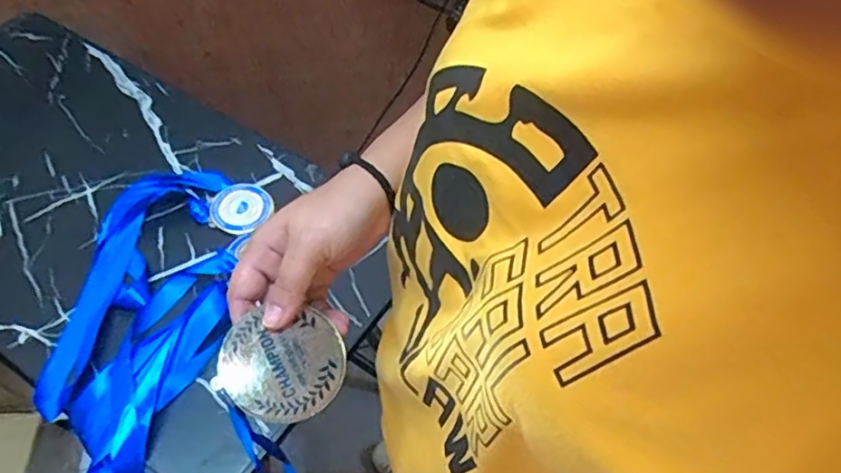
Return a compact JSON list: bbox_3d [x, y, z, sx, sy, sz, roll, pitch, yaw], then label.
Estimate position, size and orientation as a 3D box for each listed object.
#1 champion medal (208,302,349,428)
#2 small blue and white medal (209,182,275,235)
[{"bbox_3d":[-0.086,0.081,0.388,0.076,0.004,0.065,-3,65,-17],"label":"champion medal"},{"bbox_3d":[-0.221,-0.037,0.773,0.070,0.007,0.070,0,55,0],"label":"small blue and white medal"}]

